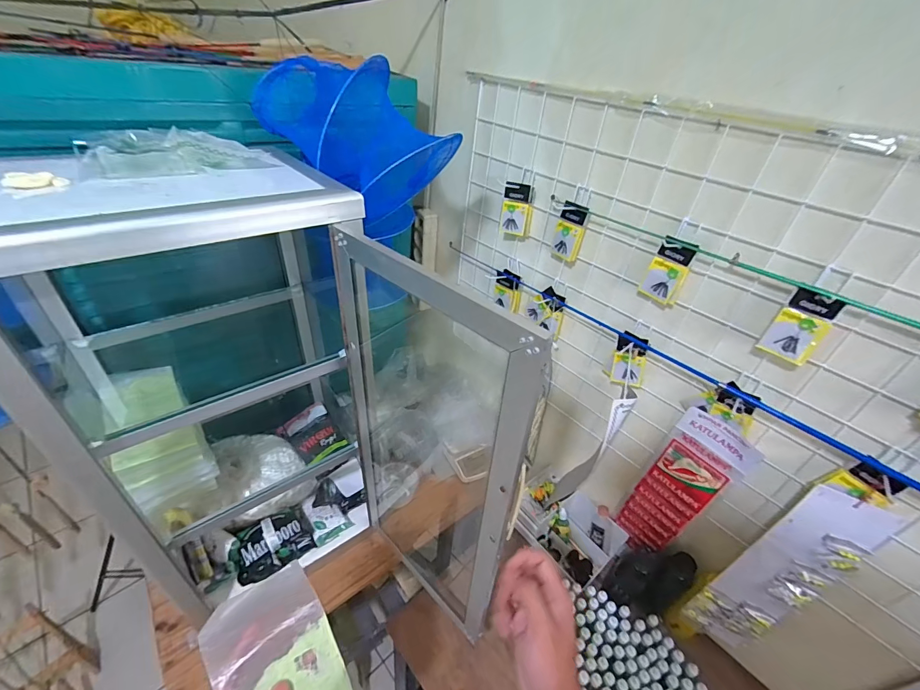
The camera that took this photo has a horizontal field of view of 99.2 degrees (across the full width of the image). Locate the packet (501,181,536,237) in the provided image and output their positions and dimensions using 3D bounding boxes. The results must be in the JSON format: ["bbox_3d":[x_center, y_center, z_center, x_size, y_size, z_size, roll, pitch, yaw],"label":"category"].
[{"bbox_3d":[0.109,-0.258,0.744,0.058,0.094,0.021,15,38,10],"label":"packet"}]

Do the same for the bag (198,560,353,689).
[{"bbox_3d":[-0.168,0.321,0.380,0.100,0.046,0.174,-25,89,-32],"label":"bag"}]

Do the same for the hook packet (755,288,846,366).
[{"bbox_3d":[0.424,-0.023,0.487,0.052,0.089,0.020,31,43,28],"label":"hook packet"}]

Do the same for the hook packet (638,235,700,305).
[{"bbox_3d":[0.313,-0.112,0.591,0.052,0.097,0.019,35,42,28],"label":"hook packet"}]

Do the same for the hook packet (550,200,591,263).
[{"bbox_3d":[0.190,-0.198,0.688,0.055,0.095,0.019,34,38,31],"label":"hook packet"}]

